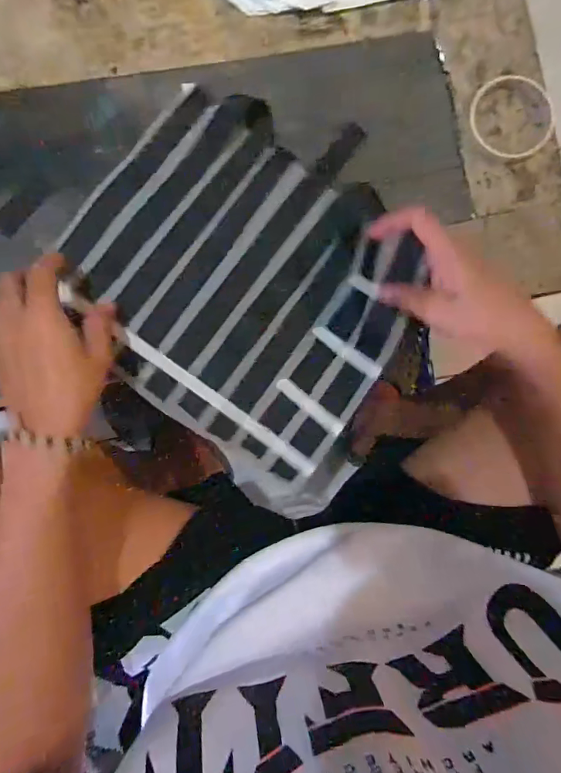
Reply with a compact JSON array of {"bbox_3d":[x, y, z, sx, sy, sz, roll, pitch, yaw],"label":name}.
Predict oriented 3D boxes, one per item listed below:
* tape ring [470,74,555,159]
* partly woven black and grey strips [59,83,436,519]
[{"bbox_3d":[0.242,-0.283,0.481,0.083,0.015,0.085,-11,95,5],"label":"tape ring"},{"bbox_3d":[-0.030,-0.092,0.443,0.352,0.042,0.281,40,85,1],"label":"partly woven black and grey strips"}]

